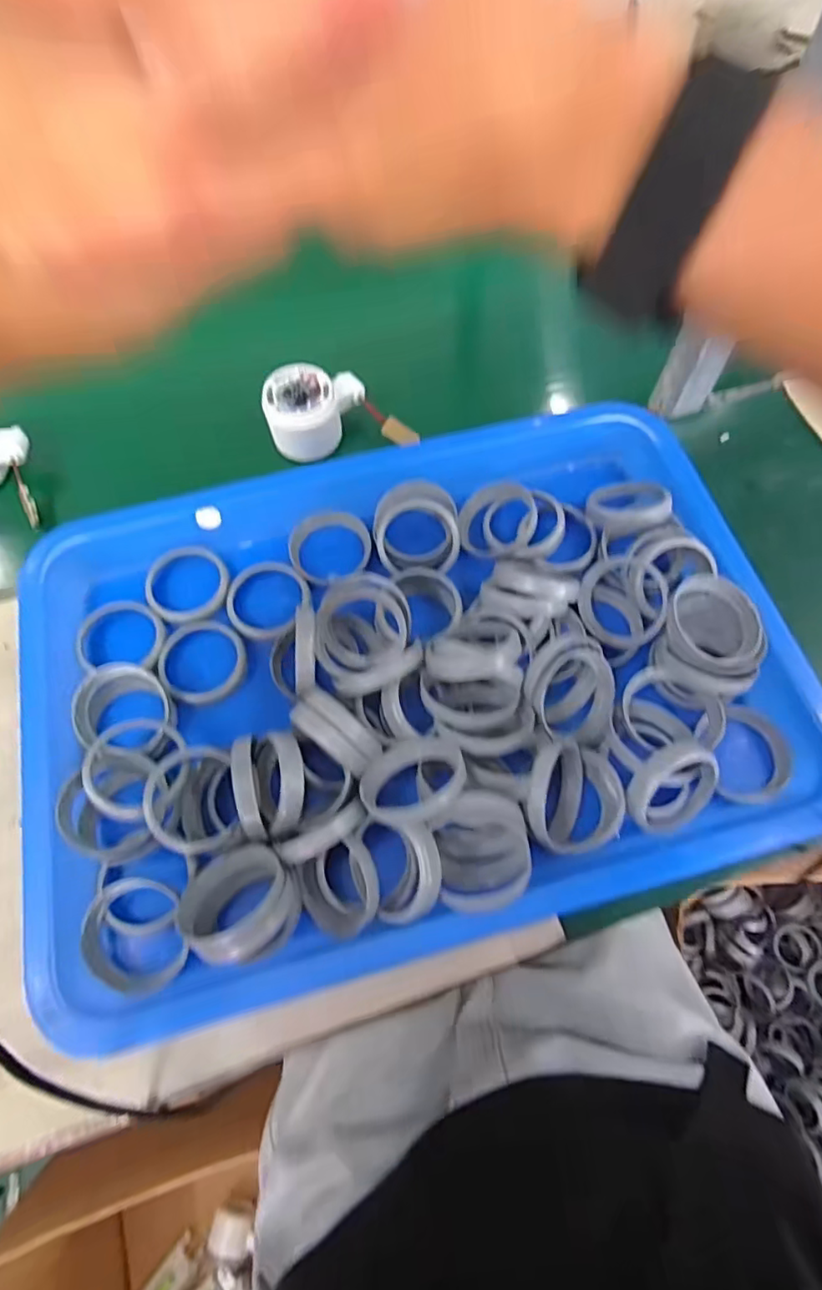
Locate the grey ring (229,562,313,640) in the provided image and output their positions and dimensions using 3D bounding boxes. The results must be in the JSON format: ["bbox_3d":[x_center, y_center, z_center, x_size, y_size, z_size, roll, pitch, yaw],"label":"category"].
[{"bbox_3d":[-0.101,-0.034,0.416,0.058,0.012,0.058,-1,65,1],"label":"grey ring"}]

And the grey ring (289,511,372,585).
[{"bbox_3d":[-0.058,-0.073,0.437,0.060,0.014,0.059,-1,65,1],"label":"grey ring"}]

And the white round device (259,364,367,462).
[{"bbox_3d":[-0.079,-0.192,0.482,0.066,0.047,0.092,32,70,15],"label":"white round device"}]

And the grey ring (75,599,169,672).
[{"bbox_3d":[-0.196,-0.007,0.401,0.055,0.009,0.056,-1,65,1],"label":"grey ring"}]

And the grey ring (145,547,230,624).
[{"bbox_3d":[-0.159,-0.043,0.422,0.056,0.007,0.061,-1,65,1],"label":"grey ring"}]

